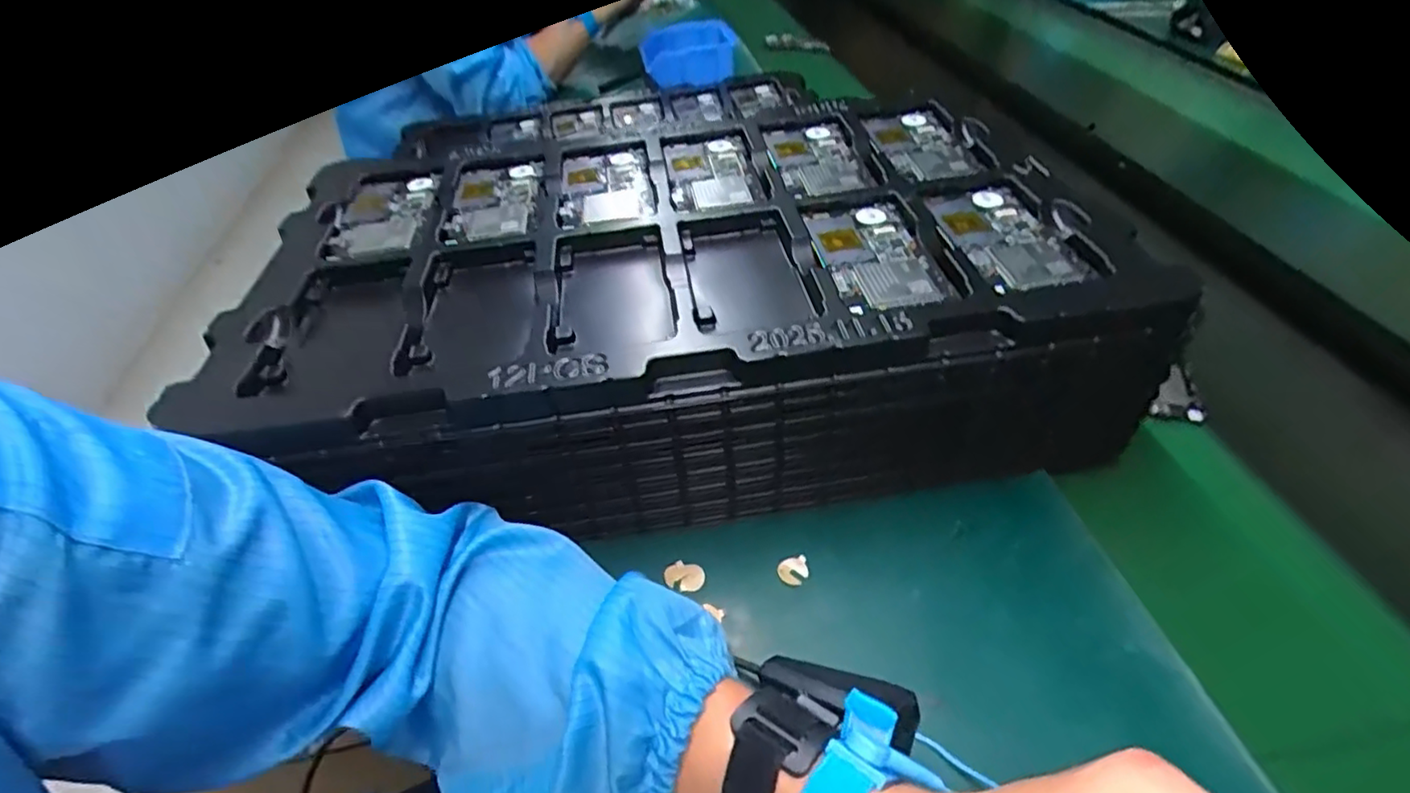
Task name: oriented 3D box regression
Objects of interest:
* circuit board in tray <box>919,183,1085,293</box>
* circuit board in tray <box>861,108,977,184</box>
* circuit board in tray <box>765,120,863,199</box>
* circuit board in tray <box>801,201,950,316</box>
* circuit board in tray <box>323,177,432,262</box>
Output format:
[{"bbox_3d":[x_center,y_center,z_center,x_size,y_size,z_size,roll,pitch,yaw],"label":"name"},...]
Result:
[{"bbox_3d":[0.188,-0.104,0.409,0.064,0.004,0.122,-5,45,-2],"label":"circuit board in tray"},{"bbox_3d":[0.169,-0.200,0.507,0.063,0.004,0.131,-4,45,-2],"label":"circuit board in tray"},{"bbox_3d":[0.087,-0.187,0.504,0.064,0.005,0.129,-6,46,-3],"label":"circuit board in tray"},{"bbox_3d":[0.105,-0.089,0.404,0.064,0.006,0.120,-6,45,-3],"label":"circuit board in tray"},{"bbox_3d":[-0.243,-0.131,0.472,0.067,0.017,0.114,-5,45,-3],"label":"circuit board in tray"}]

